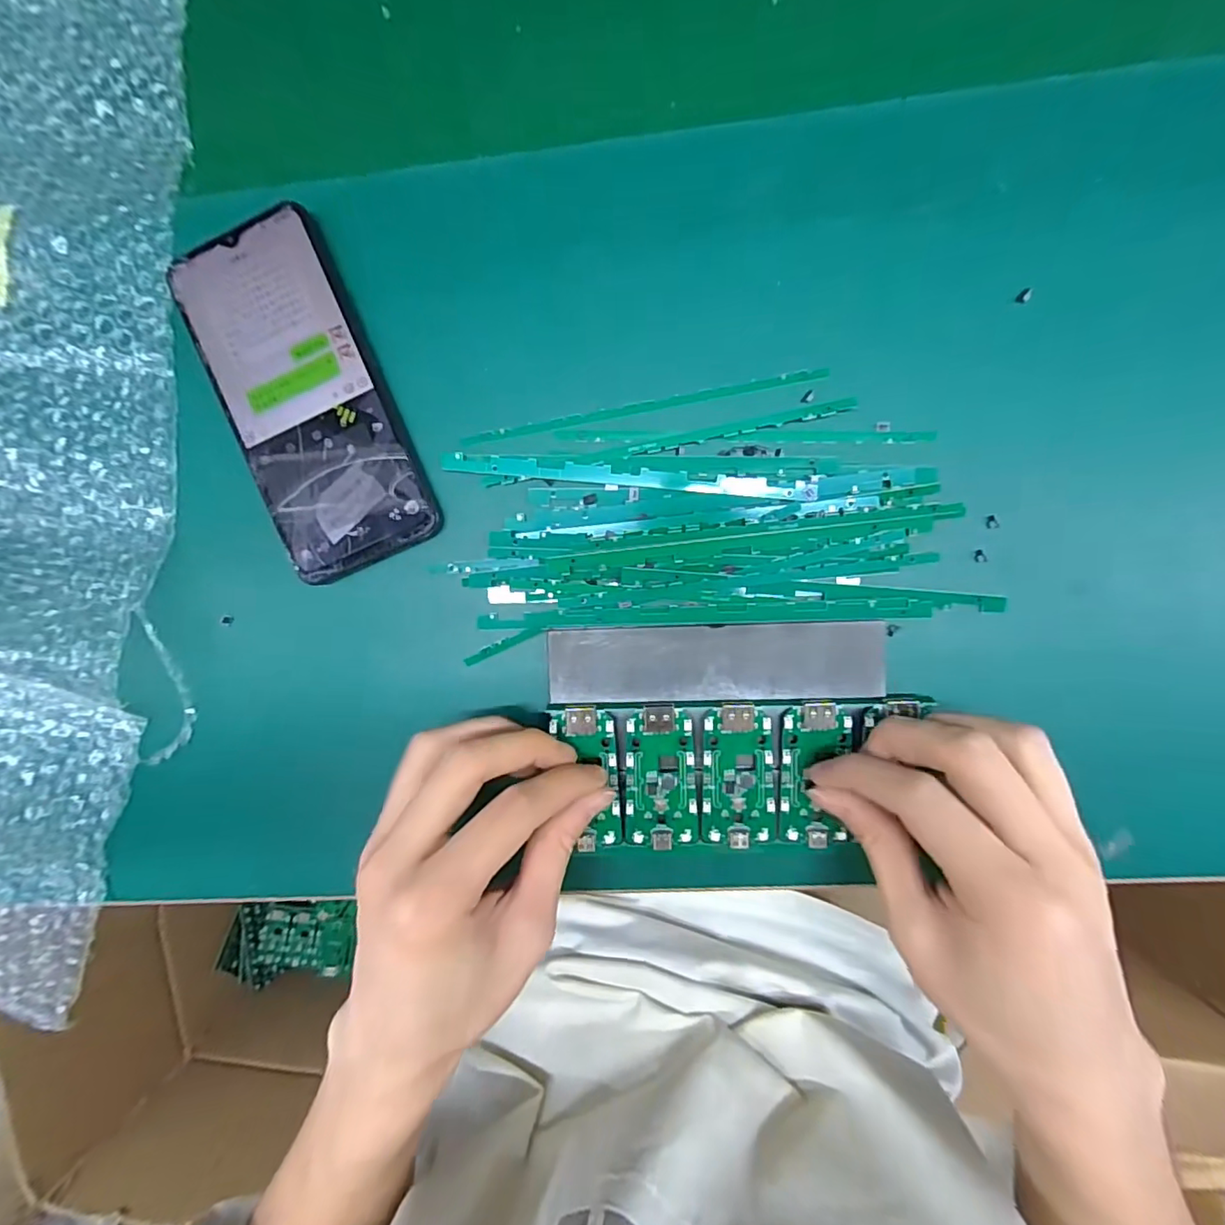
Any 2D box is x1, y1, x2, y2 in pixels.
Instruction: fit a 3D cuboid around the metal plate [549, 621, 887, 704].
[{"bbox_3d":[0.045,0.023,0.245,0.145,0.005,0.034,-2,90,3],"label":"metal plate"}]

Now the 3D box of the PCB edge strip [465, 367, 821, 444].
[{"bbox_3d":[0.014,-0.094,0.252,0.163,0.004,0.006,-10,90,3],"label":"PCB edge strip"}]

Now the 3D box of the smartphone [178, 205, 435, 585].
[{"bbox_3d":[-0.140,-0.097,0.252,0.071,0.014,0.155,-23,89,3],"label":"smartphone"}]

